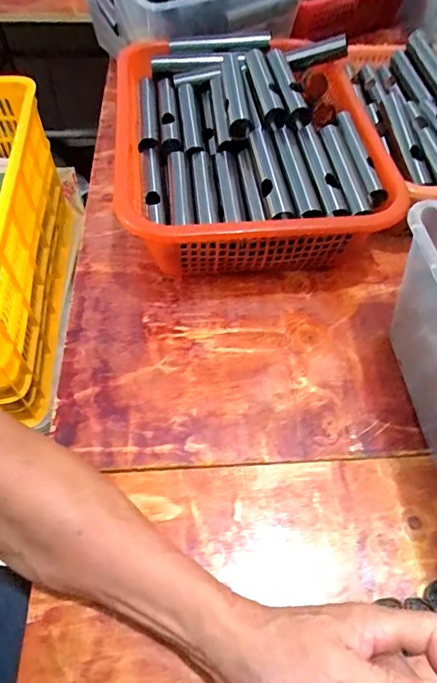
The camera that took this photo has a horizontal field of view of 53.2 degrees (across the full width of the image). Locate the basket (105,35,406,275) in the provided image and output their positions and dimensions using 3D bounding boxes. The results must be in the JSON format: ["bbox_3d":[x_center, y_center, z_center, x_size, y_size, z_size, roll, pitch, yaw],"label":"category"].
[{"bbox_3d":[0.030,-0.231,0.540,0.287,0.126,0.354,-5,56,-5],"label":"basket"}]

